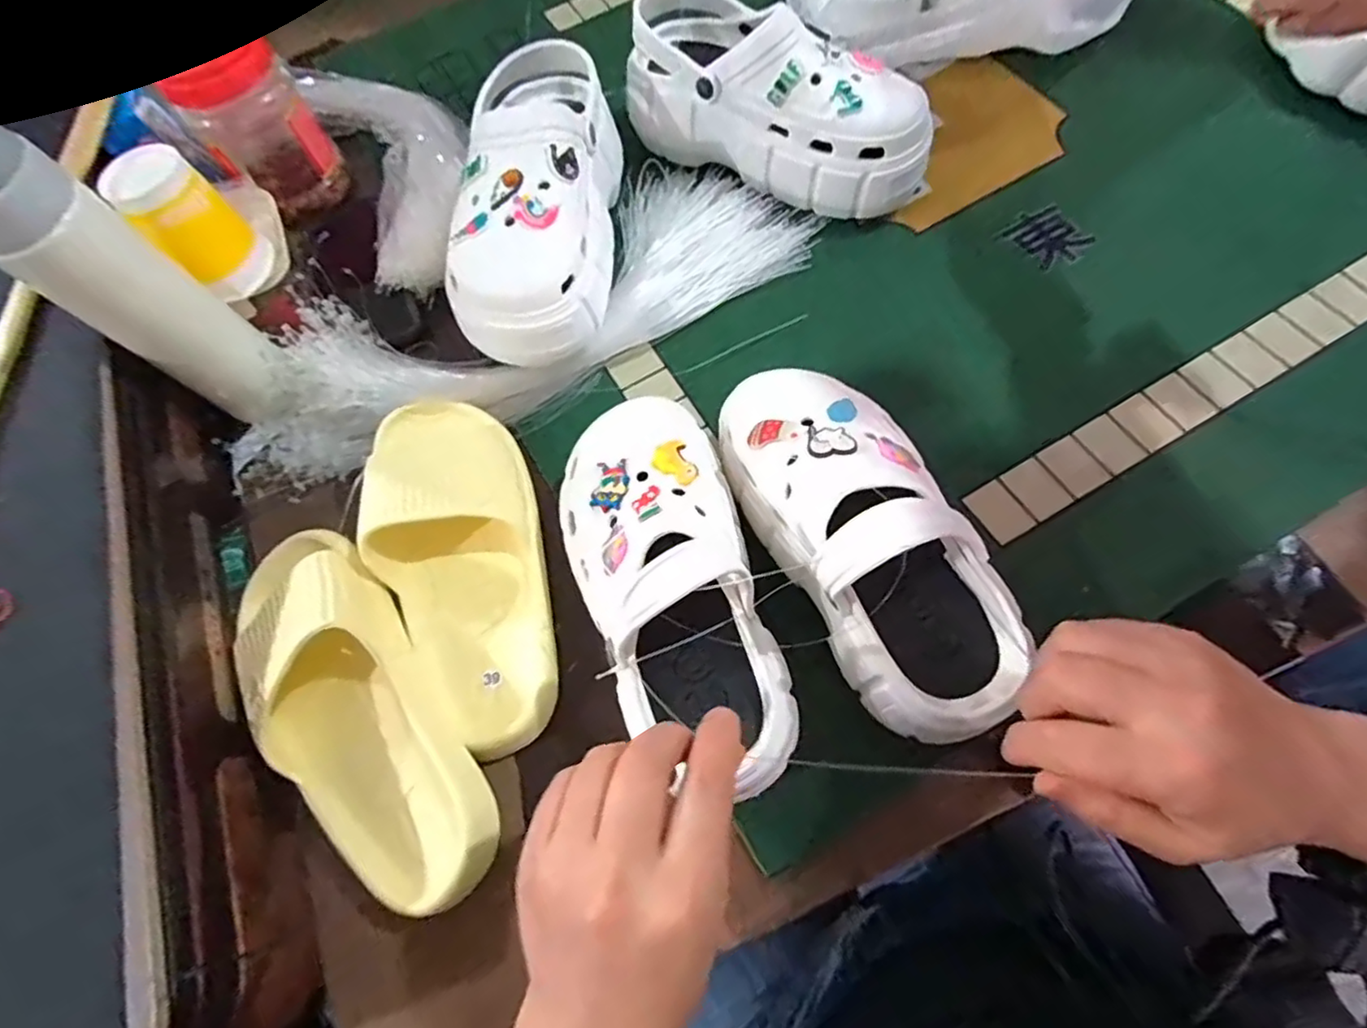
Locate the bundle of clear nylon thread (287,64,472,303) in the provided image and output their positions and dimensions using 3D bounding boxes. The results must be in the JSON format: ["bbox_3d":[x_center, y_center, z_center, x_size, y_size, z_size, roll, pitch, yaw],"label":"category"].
[{"bbox_3d":[-0.255,-0.324,0.588,0.116,0.027,0.299,-27,67,-7],"label":"bundle of clear nylon thread"}]

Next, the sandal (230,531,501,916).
[{"bbox_3d":[-0.199,0.111,0.376,0.096,0.063,0.249,-37,69,-11],"label":"sandal"}]

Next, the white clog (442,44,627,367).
[{"bbox_3d":[-0.109,-0.236,0.483,0.107,0.101,0.252,0,67,5],"label":"white clog"}]

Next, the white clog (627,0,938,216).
[{"bbox_3d":[0.079,-0.331,0.514,0.252,0.100,0.092,27,71,15],"label":"white clog"}]

